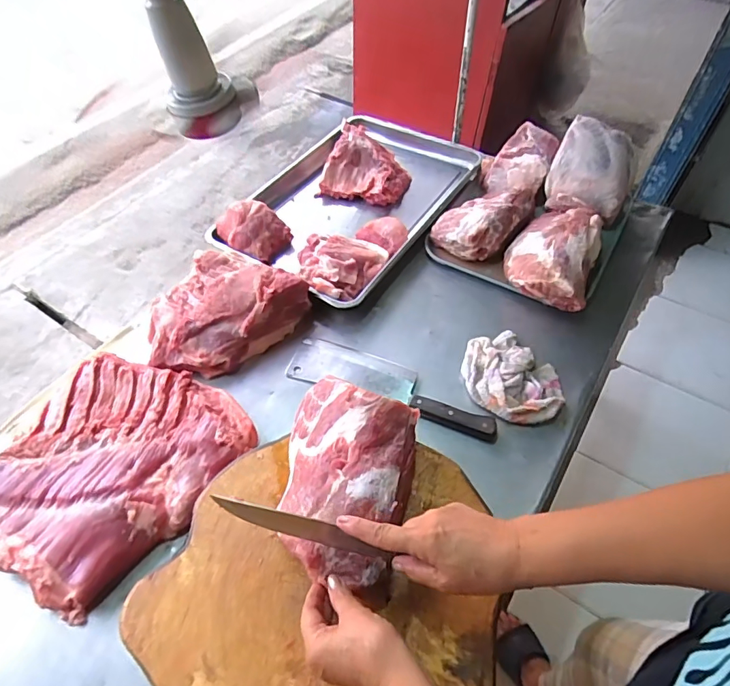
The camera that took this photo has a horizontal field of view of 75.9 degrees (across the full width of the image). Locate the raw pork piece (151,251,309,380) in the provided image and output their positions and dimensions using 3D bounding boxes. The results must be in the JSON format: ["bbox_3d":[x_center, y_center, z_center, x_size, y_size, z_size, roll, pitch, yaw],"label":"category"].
[{"bbox_3d":[-0.261,-0.056,0.841,0.218,0.082,0.270,29,58,21],"label":"raw pork piece"}]

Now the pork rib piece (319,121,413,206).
[{"bbox_3d":[0.007,-0.414,1.101,0.193,0.076,0.180,17,54,13],"label":"pork rib piece"}]

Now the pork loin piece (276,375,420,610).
[{"bbox_3d":[-0.026,0.150,0.556,0.156,0.084,0.235,11,53,8],"label":"pork loin piece"}]

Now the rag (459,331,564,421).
[{"bbox_3d":[0.242,0.050,0.773,0.152,0.036,0.181,-38,61,-25],"label":"rag"}]

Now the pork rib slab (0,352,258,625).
[{"bbox_3d":[-0.373,0.173,0.691,0.307,0.054,0.342,28,57,20],"label":"pork rib slab"}]

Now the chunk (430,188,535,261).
[{"bbox_3d":[0.256,-0.261,0.972,0.141,0.084,0.227,37,61,25],"label":"chunk"}]

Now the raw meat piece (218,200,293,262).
[{"bbox_3d":[-0.235,-0.244,0.982,0.128,0.075,0.126,0,52,0],"label":"raw meat piece"}]

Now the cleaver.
[{"bbox_3d":[0.041,0.062,0.781,0.355,0.025,0.088,17,54,13],"label":"cleaver"}]

